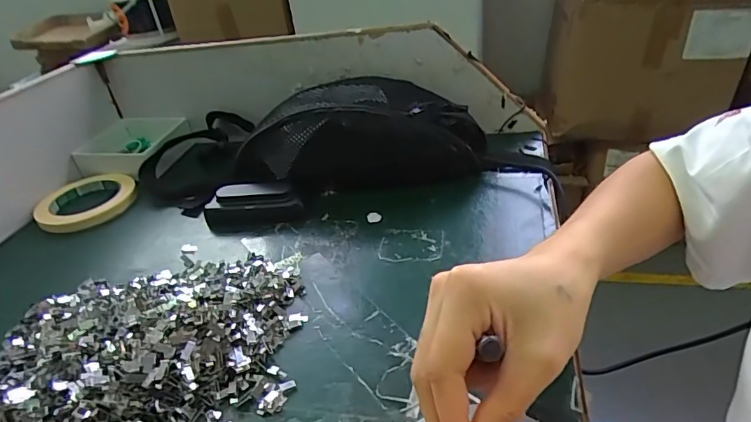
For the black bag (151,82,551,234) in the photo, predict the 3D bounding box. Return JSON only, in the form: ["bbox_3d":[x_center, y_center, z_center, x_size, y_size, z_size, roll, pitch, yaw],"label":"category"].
[{"bbox_3d":[-0.061,-0.075,0.533,0.463,0.089,0.196,2,34,14],"label":"black bag"}]

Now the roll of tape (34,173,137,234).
[{"bbox_3d":[-0.345,-0.012,0.578,0.107,0.018,0.107,-5,33,3],"label":"roll of tape"}]

